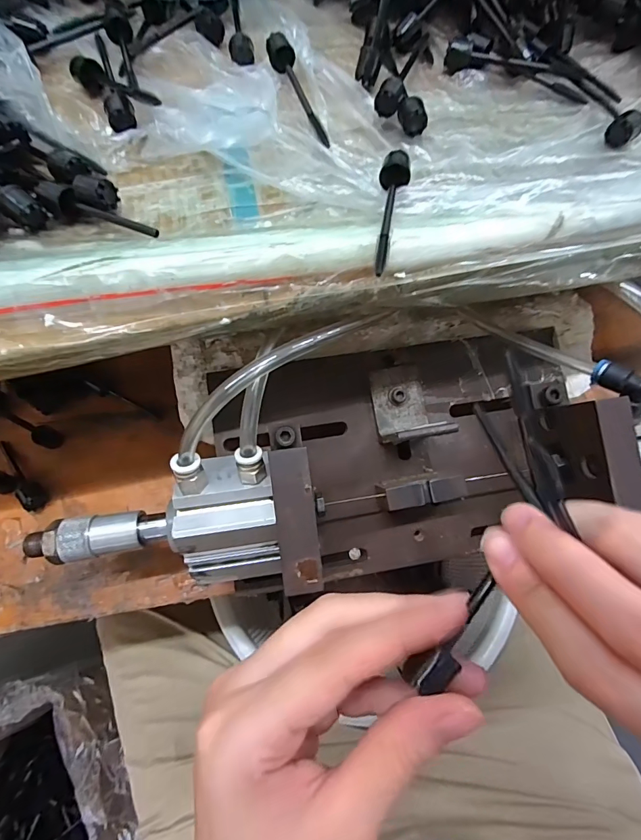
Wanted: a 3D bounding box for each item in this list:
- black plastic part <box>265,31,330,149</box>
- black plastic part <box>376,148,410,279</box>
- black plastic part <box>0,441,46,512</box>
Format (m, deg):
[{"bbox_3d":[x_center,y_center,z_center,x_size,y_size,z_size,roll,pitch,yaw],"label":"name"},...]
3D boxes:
[{"bbox_3d":[-0.014,-0.195,0.234,0.015,0.011,0.085,-15,69,-9],"label":"black plastic part"},{"bbox_3d":[0.032,-0.098,0.190,0.014,0.012,0.084,12,67,2],"label":"black plastic part"},{"bbox_3d":[-0.219,0.038,0.291,0.014,0.010,0.064,-39,74,-17],"label":"black plastic part"}]

